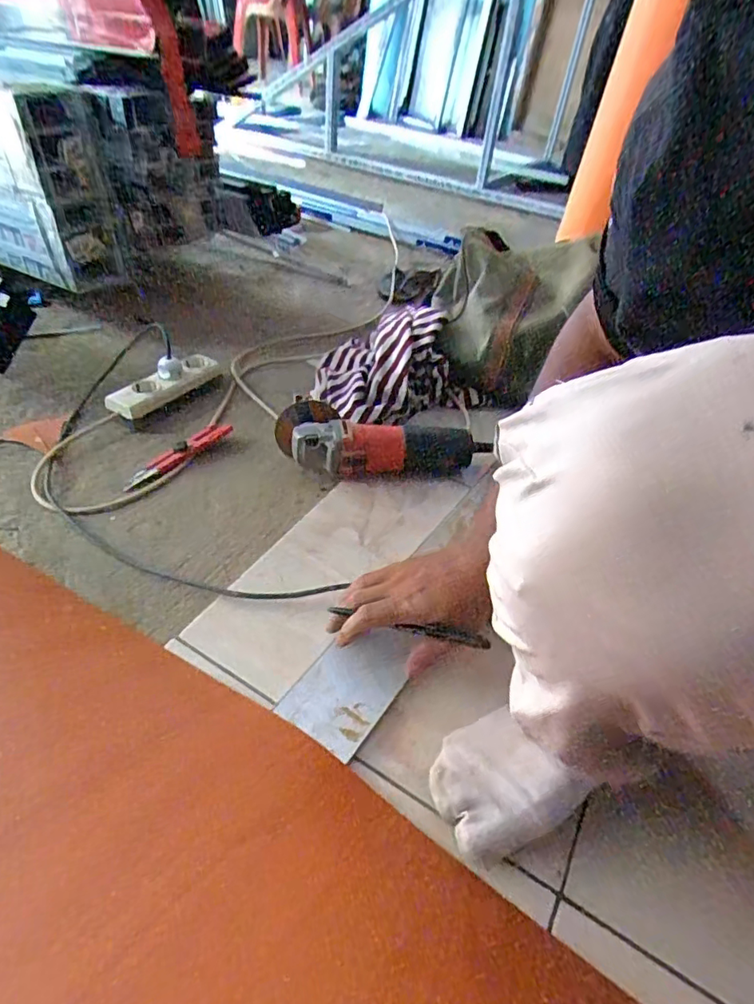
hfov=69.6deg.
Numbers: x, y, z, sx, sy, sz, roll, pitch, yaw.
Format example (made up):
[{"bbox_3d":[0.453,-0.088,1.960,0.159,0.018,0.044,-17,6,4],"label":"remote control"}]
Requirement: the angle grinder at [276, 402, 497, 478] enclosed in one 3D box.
[{"bbox_3d":[0.002,-0.086,0.772,0.273,0.074,0.130,-7,45,-17],"label":"angle grinder"}]

